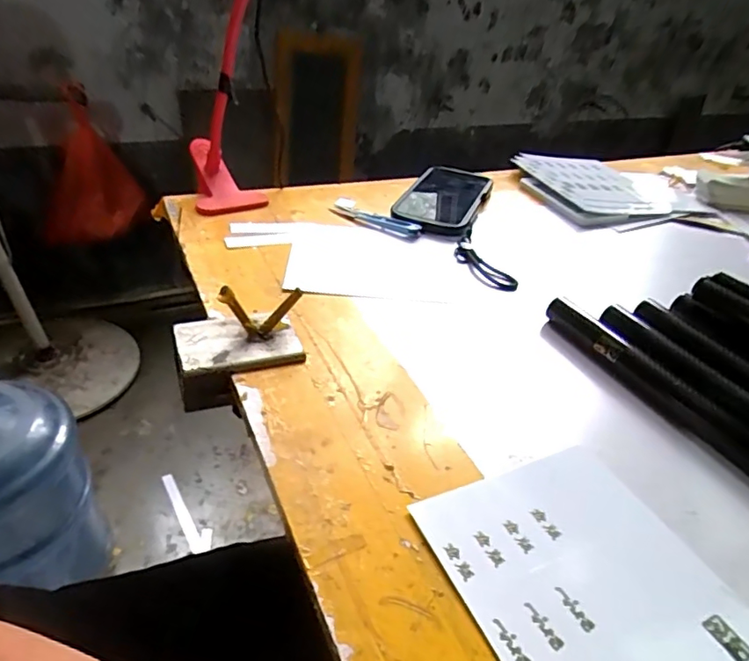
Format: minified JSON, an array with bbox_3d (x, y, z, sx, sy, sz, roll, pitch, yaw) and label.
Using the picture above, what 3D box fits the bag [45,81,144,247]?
[{"bbox_3d":[-0.707,-0.382,1.326,0.236,0.354,0.084,-6,37,-15],"label":"bag"}]

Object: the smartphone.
[{"bbox_3d":[0.080,-0.150,0.616,0.087,0.020,0.174,16,38,13],"label":"smartphone"}]

